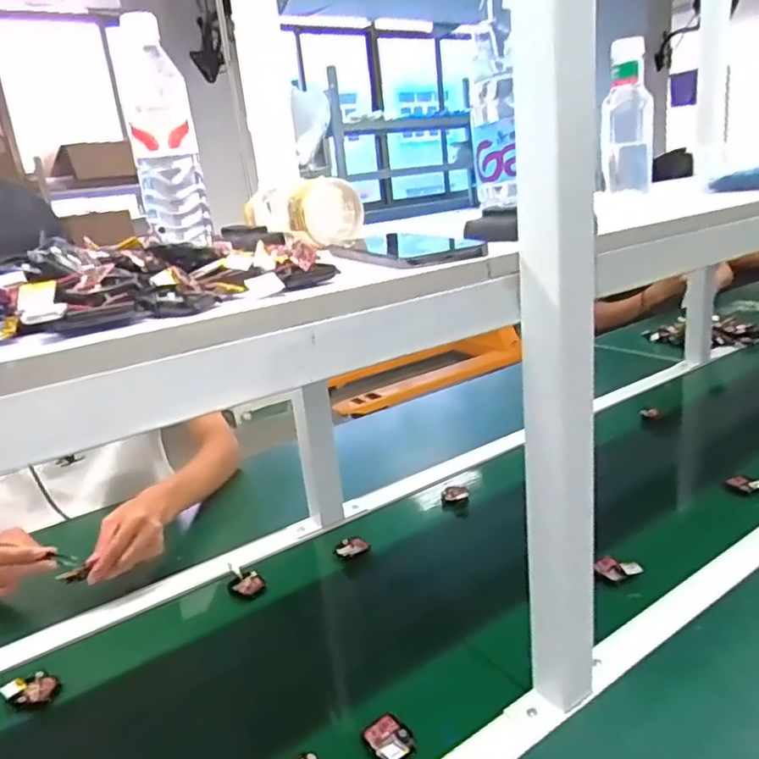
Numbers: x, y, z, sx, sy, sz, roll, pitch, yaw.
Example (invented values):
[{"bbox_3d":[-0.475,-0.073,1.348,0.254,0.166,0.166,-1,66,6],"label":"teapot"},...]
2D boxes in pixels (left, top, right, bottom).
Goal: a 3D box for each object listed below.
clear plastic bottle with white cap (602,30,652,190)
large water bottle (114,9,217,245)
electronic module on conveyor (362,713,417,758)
[{"bbox_3d":[0.340,-0.361,0.873,0.065,0.190,0.073,1,20,20],"label":"clear plastic bottle with white cap"},{"bbox_3d":[-0.202,-0.231,0.589,0.062,0.199,0.063,-10,19,-13],"label":"large water bottle"},{"bbox_3d":[0.009,0.322,0.570,0.038,0.010,0.046,-18,22,-31],"label":"electronic module on conveyor"}]

